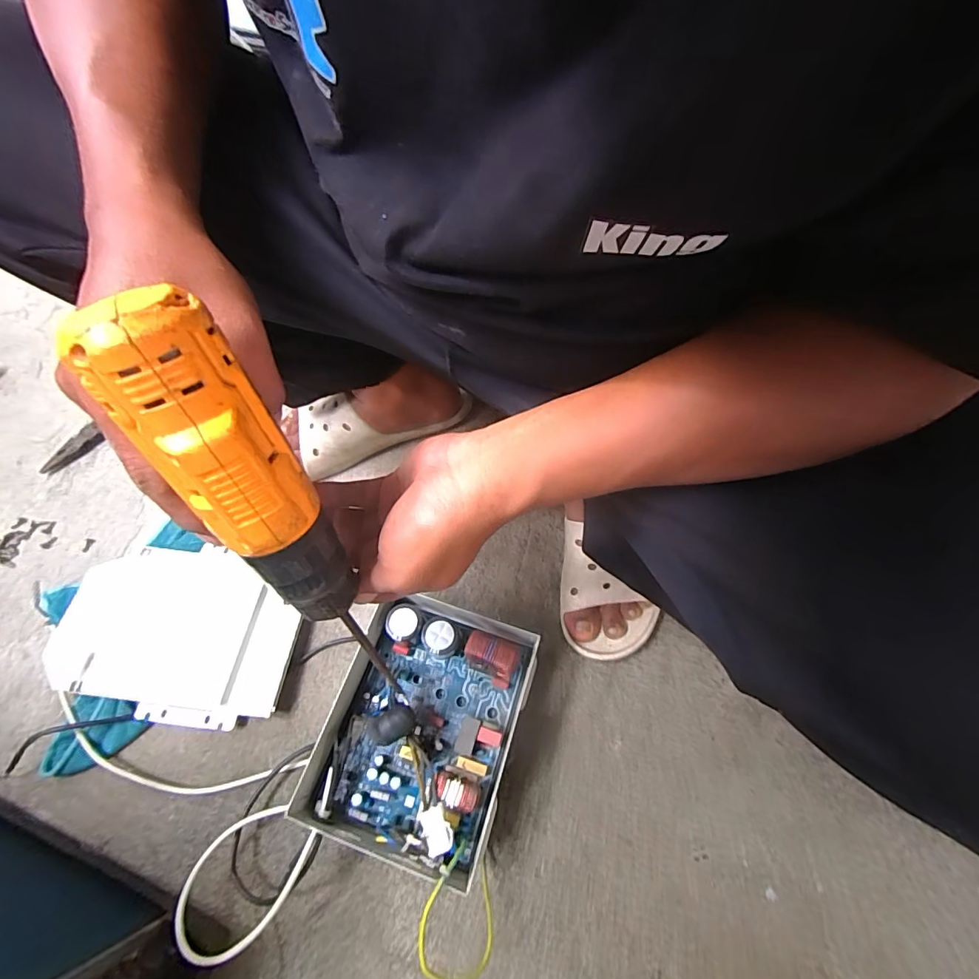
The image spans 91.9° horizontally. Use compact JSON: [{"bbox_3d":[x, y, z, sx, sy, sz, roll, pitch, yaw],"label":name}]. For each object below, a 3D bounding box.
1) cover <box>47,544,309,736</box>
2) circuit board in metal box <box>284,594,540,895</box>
[{"bbox_3d":[-0.329,0.150,0.508,0.236,0.034,0.172,7,66,3],"label":"cover"},{"bbox_3d":[-0.061,0.205,0.422,0.168,0.059,0.204,16,67,9],"label":"circuit board in metal box"}]

